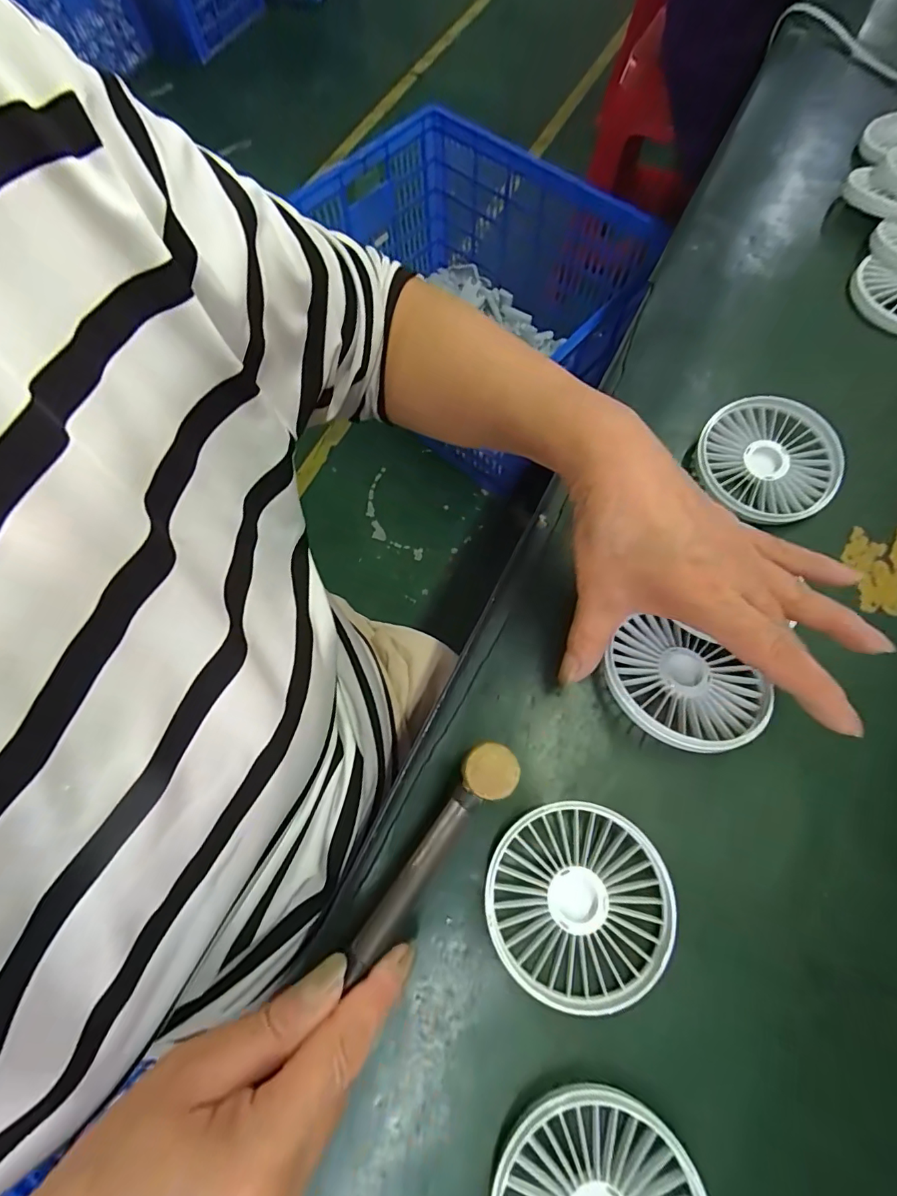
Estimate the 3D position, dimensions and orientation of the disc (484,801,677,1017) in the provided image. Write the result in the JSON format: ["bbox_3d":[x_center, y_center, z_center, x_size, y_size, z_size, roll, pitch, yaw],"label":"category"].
[{"bbox_3d":[0.063,0.149,0.236,0.086,0.014,0.088,-1,70,1],"label":"disc"}]

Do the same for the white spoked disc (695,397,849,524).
[{"bbox_3d":[0.220,-0.096,0.330,0.086,0.021,0.087,-1,70,1],"label":"white spoked disc"}]

